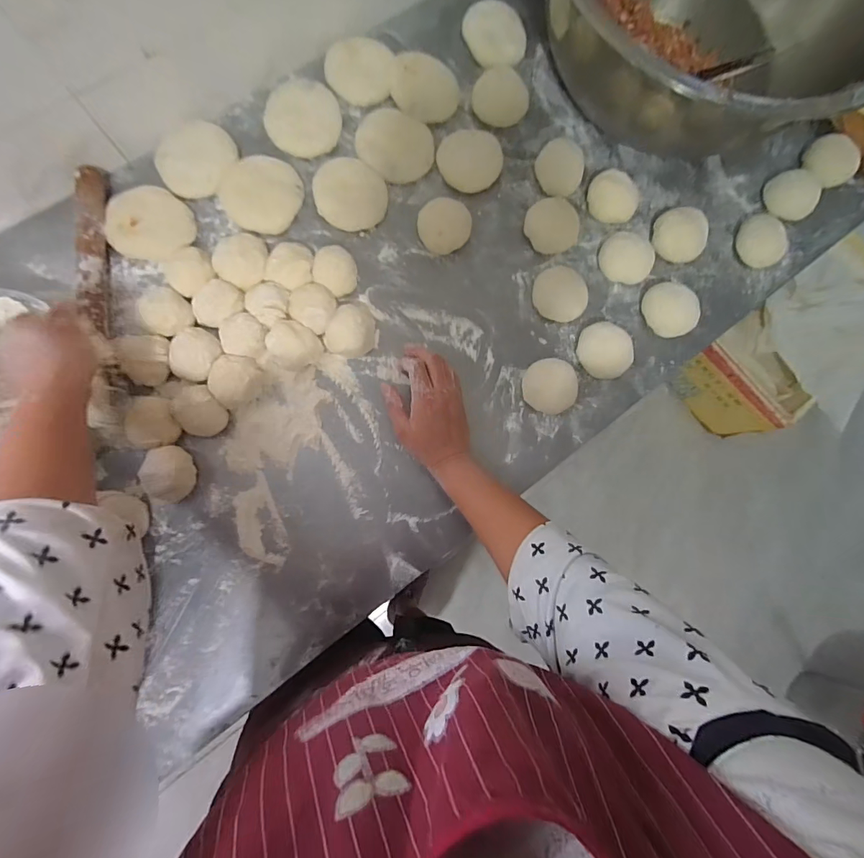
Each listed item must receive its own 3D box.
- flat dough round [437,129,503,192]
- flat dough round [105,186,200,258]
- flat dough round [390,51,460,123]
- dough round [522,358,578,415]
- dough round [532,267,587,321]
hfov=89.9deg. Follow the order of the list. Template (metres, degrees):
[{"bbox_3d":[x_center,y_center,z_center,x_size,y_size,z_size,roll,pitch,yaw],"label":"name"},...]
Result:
[{"bbox_3d":[0.048,-0.340,0.548,0.079,0.019,0.070,13,83,-3],"label":"flat dough round"},{"bbox_3d":[-0.330,-0.242,0.509,0.086,0.025,0.076,-13,85,-6],"label":"flat dough round"},{"bbox_3d":[-0.008,-0.441,0.557,0.085,0.026,0.072,9,83,-4],"label":"flat dough round"},{"bbox_3d":[0.146,-0.051,0.529,0.062,0.039,0.061,1,84,-5],"label":"dough round"},{"bbox_3d":[0.159,-0.165,0.537,0.068,0.035,0.059,21,82,-2],"label":"dough round"}]

